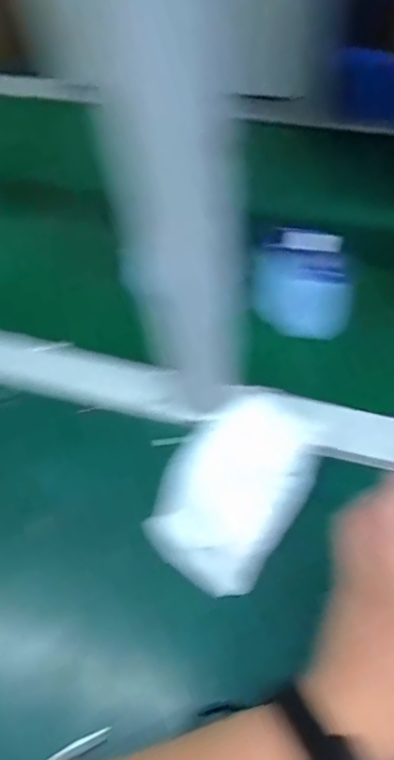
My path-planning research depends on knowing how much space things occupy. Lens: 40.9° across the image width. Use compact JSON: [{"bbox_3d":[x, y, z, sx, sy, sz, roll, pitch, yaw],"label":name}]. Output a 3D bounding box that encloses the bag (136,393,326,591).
[{"bbox_3d":[0.030,0.076,0.400,0.095,0.022,0.149,29,65,21],"label":"bag"}]

